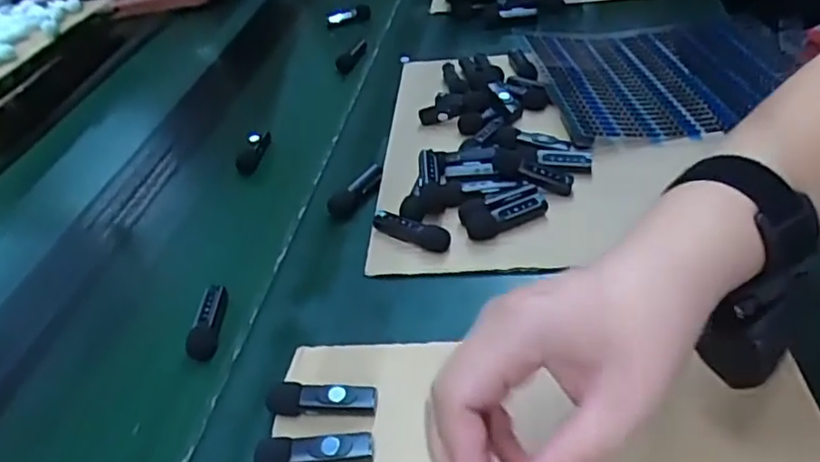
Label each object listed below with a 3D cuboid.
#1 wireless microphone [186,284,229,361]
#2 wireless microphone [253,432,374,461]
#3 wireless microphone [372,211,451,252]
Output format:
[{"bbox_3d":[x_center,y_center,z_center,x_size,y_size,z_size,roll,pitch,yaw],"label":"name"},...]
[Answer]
[{"bbox_3d":[-0.142,0.065,0.452,0.020,0.017,0.060,-4,40,3],"label":"wireless microphone"},{"bbox_3d":[-0.053,0.120,0.346,0.064,0.010,0.017,-5,40,2],"label":"wireless microphone"},{"bbox_3d":[0.000,0.000,0.482,0.064,0.016,0.013,16,45,24],"label":"wireless microphone"}]

